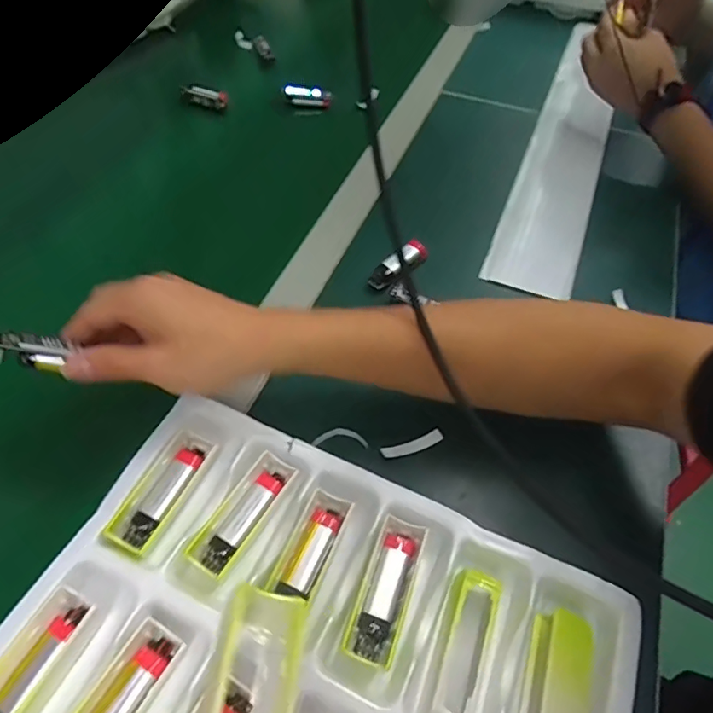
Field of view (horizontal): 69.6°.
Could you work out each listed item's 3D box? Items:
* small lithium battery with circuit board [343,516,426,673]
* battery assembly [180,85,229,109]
[{"bbox_3d":[0.018,0.135,0.300,0.027,0.015,0.078,18,56,10],"label":"small lithium battery with circuit board"},{"bbox_3d":[-0.184,-0.316,0.624,0.055,0.022,0.012,13,55,7],"label":"battery assembly"}]

